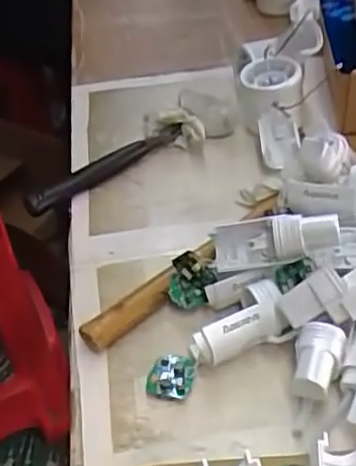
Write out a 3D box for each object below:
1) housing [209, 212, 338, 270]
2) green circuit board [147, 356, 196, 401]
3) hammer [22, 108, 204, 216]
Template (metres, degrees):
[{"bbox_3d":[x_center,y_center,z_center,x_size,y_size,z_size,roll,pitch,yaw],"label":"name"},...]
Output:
[{"bbox_3d":[0.065,0.007,0.445,0.091,0.028,0.028,-9,35,33],"label":"housing"},{"bbox_3d":[-0.005,0.094,0.428,0.029,0.007,0.034,8,43,12],"label":"green circuit board"},{"bbox_3d":[-0.063,-0.069,0.597,0.174,0.032,0.049,-23,46,-21],"label":"hammer"}]

